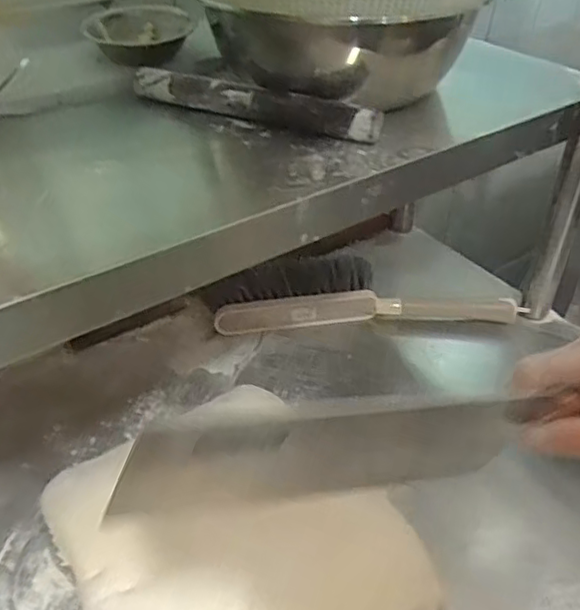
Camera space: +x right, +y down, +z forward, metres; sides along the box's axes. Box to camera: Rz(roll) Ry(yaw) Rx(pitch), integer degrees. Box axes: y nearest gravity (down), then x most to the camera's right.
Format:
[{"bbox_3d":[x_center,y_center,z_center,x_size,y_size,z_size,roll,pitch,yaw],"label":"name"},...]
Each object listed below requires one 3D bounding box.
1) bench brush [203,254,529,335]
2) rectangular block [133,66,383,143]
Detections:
[{"bbox_3d":[0.091,-0.017,0.778,0.390,0.064,0.084,-2,39,-4],"label":"bench brush"},{"bbox_3d":[-0.034,-0.182,0.553,0.240,0.029,0.021,18,42,19],"label":"rectangular block"}]

